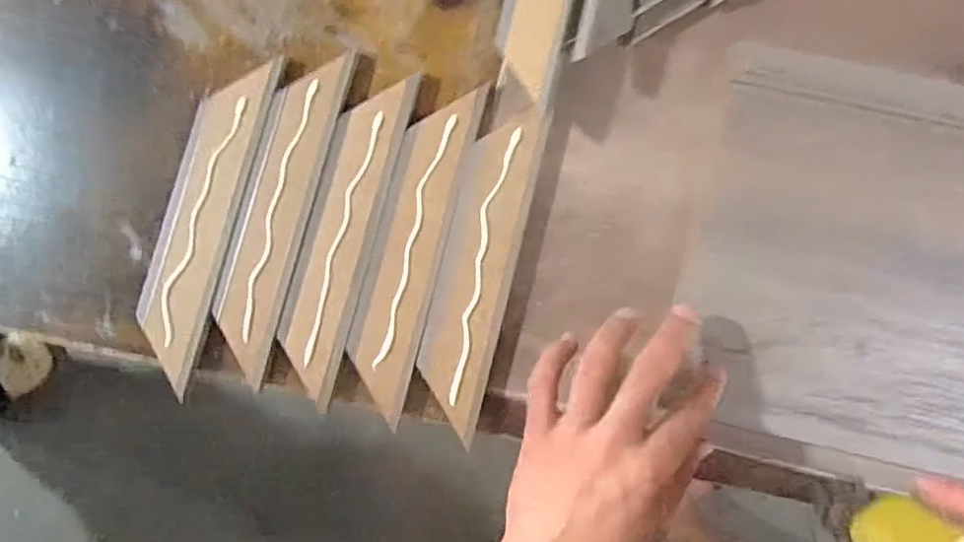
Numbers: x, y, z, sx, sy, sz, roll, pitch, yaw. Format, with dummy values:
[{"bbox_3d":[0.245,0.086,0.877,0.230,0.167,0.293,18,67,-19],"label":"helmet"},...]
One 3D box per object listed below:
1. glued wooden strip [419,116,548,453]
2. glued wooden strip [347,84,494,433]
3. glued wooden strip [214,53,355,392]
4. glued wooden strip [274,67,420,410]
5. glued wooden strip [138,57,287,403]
[{"bbox_3d":[-0.002,-0.002,0.377,0.043,0.006,0.200,14,86,4],"label":"glued wooden strip"},{"bbox_3d":[-0.044,-0.016,0.380,0.045,0.007,0.207,15,86,4],"label":"glued wooden strip"},{"bbox_3d":[-0.130,-0.038,0.384,0.041,0.007,0.204,15,86,4],"label":"glued wooden strip"},{"bbox_3d":[-0.089,-0.025,0.384,0.044,0.007,0.207,15,86,4],"label":"glued wooden strip"},{"bbox_3d":[-0.178,-0.036,0.385,0.047,0.009,0.210,16,86,4],"label":"glued wooden strip"}]

